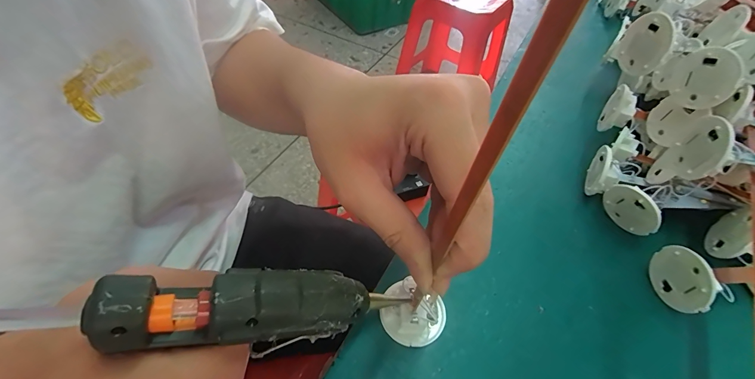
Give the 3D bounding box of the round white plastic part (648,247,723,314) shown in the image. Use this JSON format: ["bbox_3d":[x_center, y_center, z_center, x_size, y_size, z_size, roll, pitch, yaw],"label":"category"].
[{"bbox_3d":[0.184,0.055,0.206,0.004,0.038,0.037,-4,53,-8],"label":"round white plastic part"}]

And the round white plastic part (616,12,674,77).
[{"bbox_3d":[0.179,-0.098,0.229,0.005,0.043,0.042,4,74,1],"label":"round white plastic part"}]

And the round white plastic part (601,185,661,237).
[{"bbox_3d":[0.177,0.015,0.238,0.009,0.039,0.037,-24,59,-22],"label":"round white plastic part"}]

